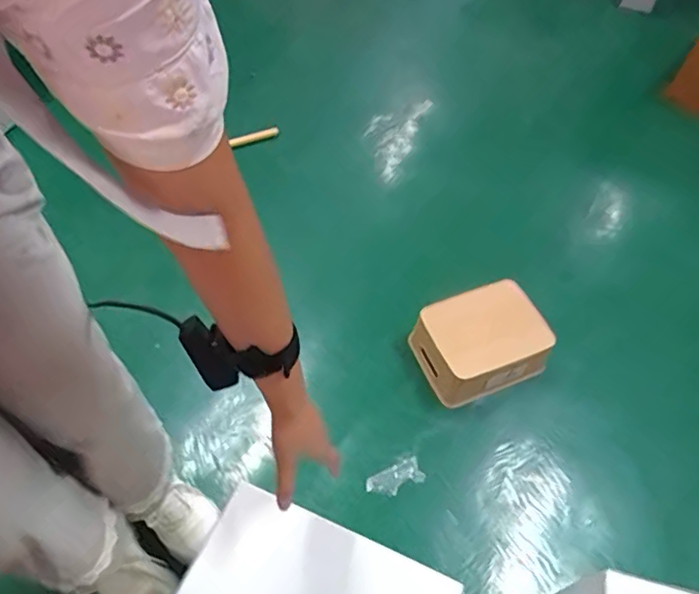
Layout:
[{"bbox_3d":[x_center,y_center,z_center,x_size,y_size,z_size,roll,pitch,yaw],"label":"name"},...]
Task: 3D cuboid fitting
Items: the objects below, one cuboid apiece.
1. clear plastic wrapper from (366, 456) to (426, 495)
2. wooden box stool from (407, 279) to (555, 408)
[{"bbox_3d":[0.083,0.335,1.040,0.107,0.007,0.049,-19,58,-13],"label":"clear plastic wrapper"},{"bbox_3d":[0.266,0.094,1.160,0.242,0.138,0.196,-21,59,-14],"label":"wooden box stool"}]

